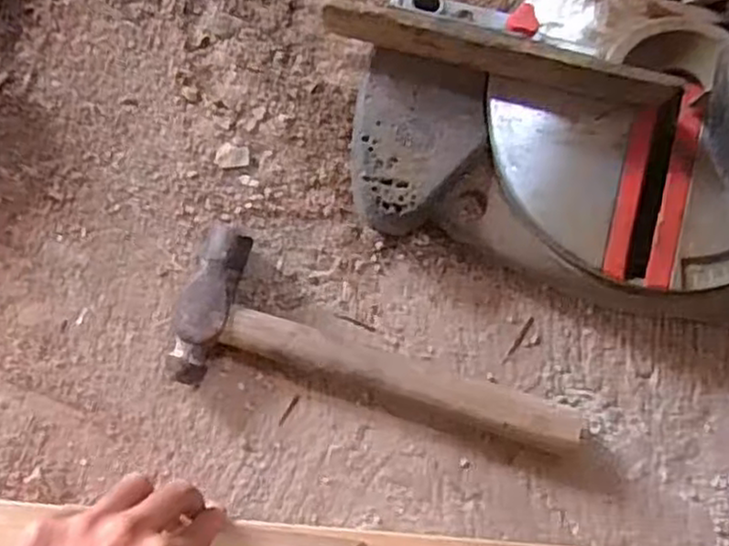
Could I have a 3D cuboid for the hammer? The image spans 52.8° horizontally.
[{"bbox_3d":[0.006,0.063,0.456,0.252,0.031,0.090,23,82,3],"label":"hammer"}]

